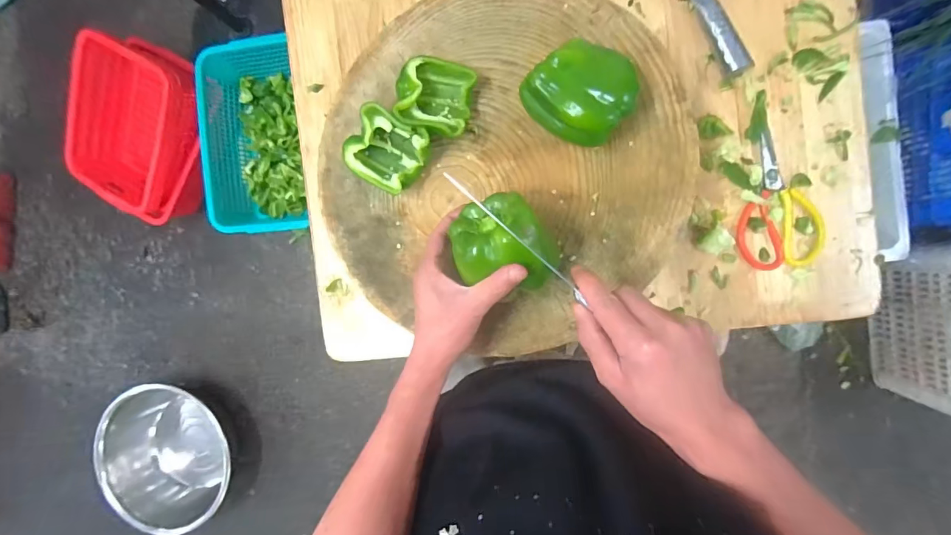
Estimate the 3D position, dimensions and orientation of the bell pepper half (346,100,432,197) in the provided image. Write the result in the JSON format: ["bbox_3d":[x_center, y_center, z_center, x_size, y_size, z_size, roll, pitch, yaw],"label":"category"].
[{"bbox_3d":[-0.096,-0.125,0.480,0.081,0.050,0.074,0,92,8],"label":"bell pepper half"}]

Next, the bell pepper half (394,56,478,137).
[{"bbox_3d":[-0.045,-0.185,0.471,0.081,0.040,0.077,17,94,8],"label":"bell pepper half"}]

